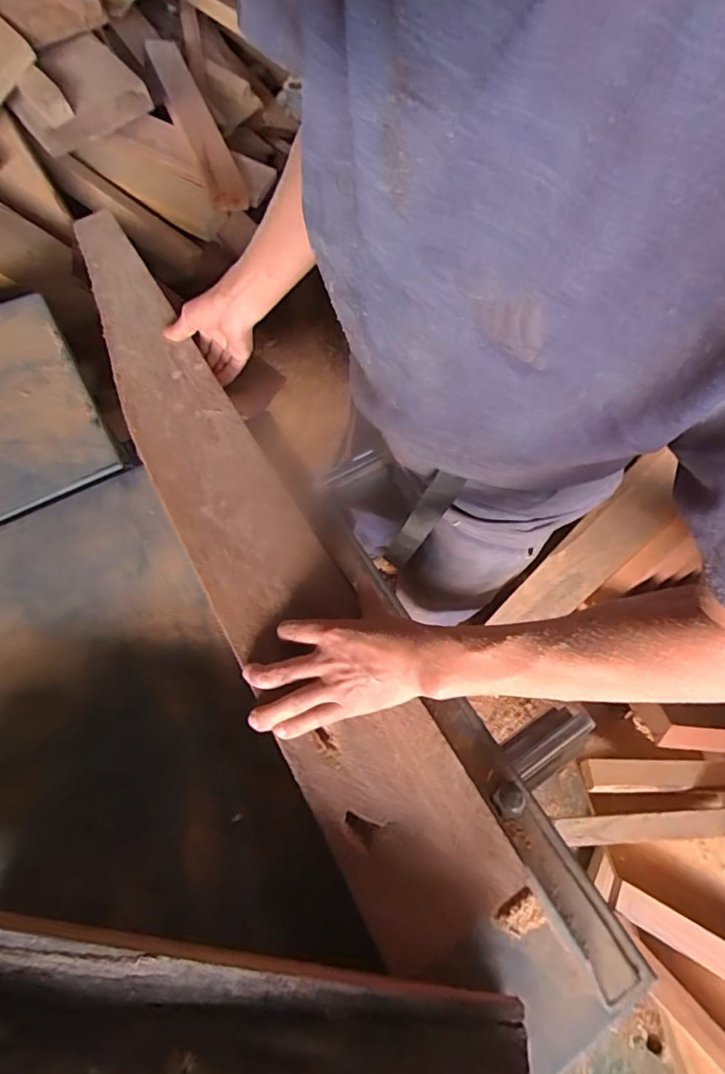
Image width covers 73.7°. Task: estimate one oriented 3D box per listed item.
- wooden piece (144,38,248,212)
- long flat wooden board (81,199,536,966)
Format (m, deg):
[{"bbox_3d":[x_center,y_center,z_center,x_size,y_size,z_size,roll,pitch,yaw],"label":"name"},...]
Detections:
[{"bbox_3d":[-0.448,-1.107,1.296,0.099,0.042,0.623,-18,76,-24],"label":"wooden piece"},{"bbox_3d":[-0.159,-0.052,0.576,0.156,0.053,0.982,-27,66,-18],"label":"long flat wooden board"}]

